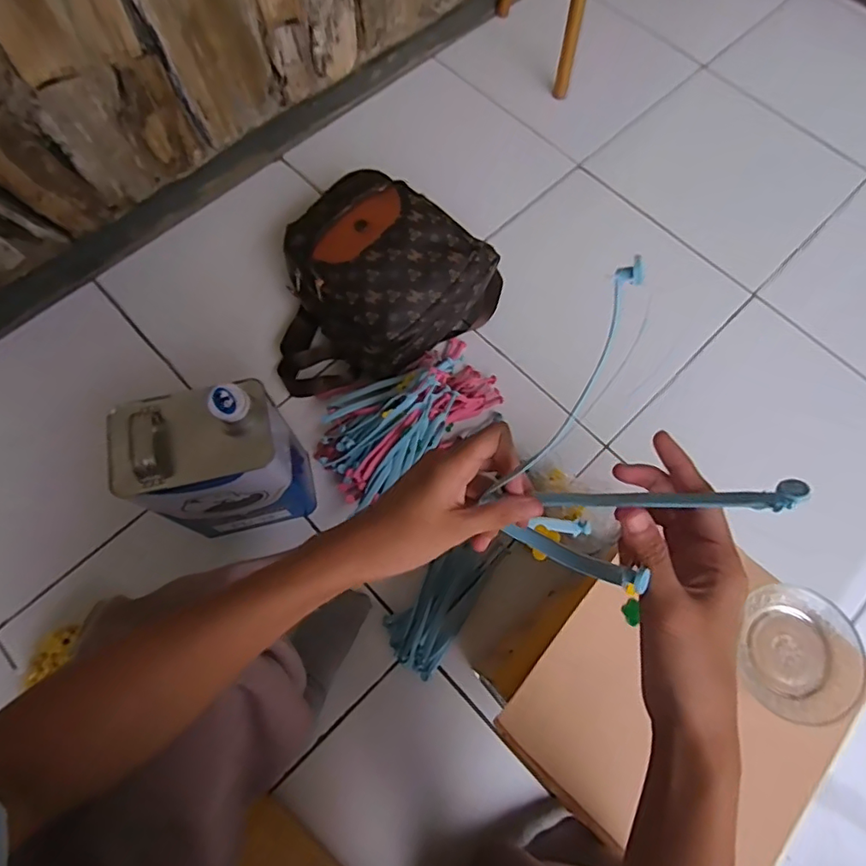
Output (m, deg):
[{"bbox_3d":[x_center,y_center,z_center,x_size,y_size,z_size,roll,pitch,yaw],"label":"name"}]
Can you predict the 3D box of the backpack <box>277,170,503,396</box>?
[{"bbox_3d":[-0.101,-0.229,0.832,0.360,0.157,0.271,-39,75,-15],"label":"backpack"}]

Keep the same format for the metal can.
[{"bbox_3d":[-0.262,0.038,0.662,0.171,0.250,0.113,-13,70,-6],"label":"metal can"}]

